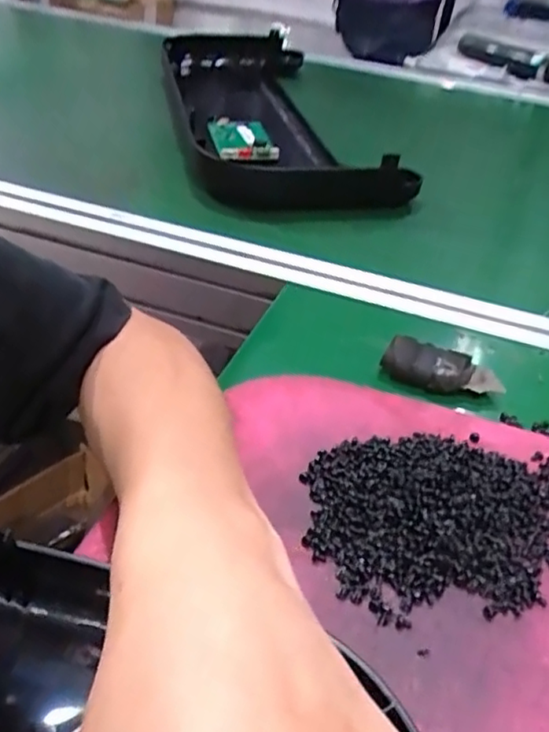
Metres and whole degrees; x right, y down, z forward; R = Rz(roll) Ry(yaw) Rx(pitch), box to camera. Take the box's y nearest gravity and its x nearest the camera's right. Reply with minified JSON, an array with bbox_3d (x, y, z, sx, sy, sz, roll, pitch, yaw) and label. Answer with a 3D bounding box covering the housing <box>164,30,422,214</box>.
[{"bbox_3d":[-0.017,-0.320,0.787,0.203,0.065,0.540,-7,39,-11],"label":"housing"}]

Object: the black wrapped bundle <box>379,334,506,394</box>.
[{"bbox_3d":[0.105,0.000,0.397,0.071,0.020,0.029,16,40,17],"label":"black wrapped bundle"}]

